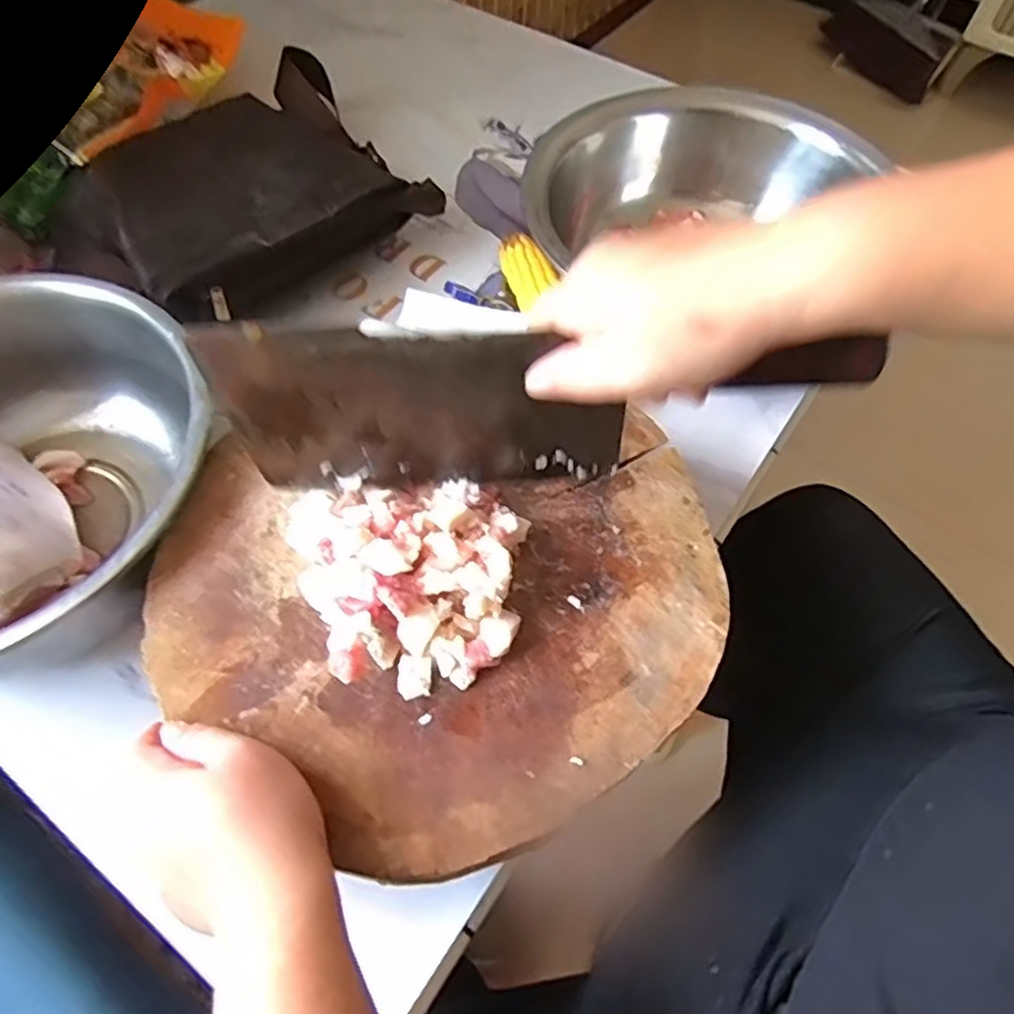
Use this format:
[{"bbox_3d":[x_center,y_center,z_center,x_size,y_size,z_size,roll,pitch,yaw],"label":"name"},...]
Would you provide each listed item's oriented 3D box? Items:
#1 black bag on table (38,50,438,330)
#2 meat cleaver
[{"bbox_3d":[-0.237,-0.286,0.628,0.315,0.073,0.263,-37,67,-21],"label":"black bag on table"},{"bbox_3d":[0.010,-0.046,0.334,0.288,0.114,0.016,-1,59,4],"label":"meat cleaver"}]

